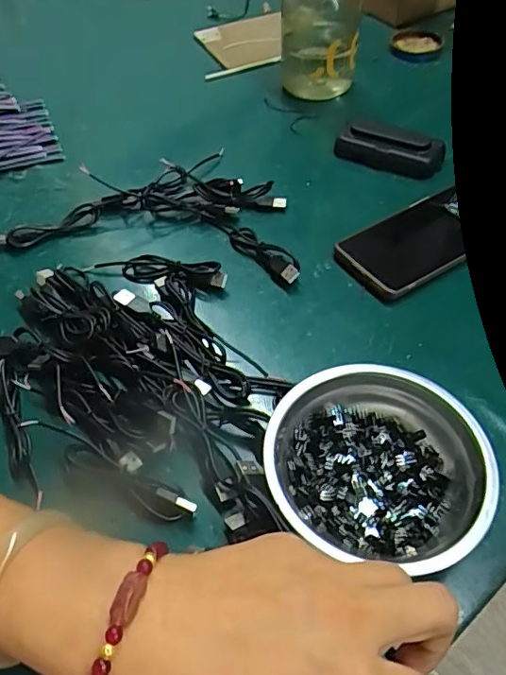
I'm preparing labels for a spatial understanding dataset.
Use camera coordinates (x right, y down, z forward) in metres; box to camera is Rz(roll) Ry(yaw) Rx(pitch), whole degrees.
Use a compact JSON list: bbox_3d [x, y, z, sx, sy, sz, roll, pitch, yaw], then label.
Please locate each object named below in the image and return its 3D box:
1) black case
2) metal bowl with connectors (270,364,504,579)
[{"bbox_3d":[0.137,-0.190,0.535,0.105,0.028,0.042,14,53,13],"label":"black case"},{"bbox_3d":[0.073,0.078,0.320,0.129,0.039,0.121,16,54,14],"label":"metal bowl with connectors"}]

